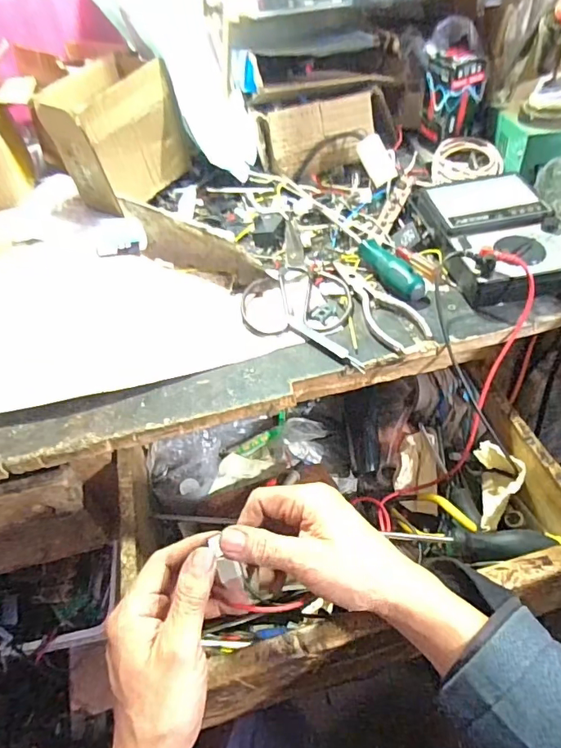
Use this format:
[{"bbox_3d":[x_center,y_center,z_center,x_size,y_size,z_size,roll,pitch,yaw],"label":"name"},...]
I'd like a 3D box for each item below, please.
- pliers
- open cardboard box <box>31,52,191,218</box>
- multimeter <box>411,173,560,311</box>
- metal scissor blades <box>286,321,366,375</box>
[{"bbox_3d":[0.092,-0.072,0.486,0.043,0.013,0.144,-19,46,-12],"label":"pliers"},{"bbox_3d":[-0.222,-0.312,0.662,0.100,0.160,0.149,27,53,30],"label":"open cardboard box"},{"bbox_3d":[0.221,-0.140,0.500,0.118,0.051,0.177,-10,44,-3],"label":"multimeter"},{"bbox_3d":[0.042,-0.028,0.456,0.013,0.008,0.095,-35,51,-26],"label":"metal scissor blades"}]

